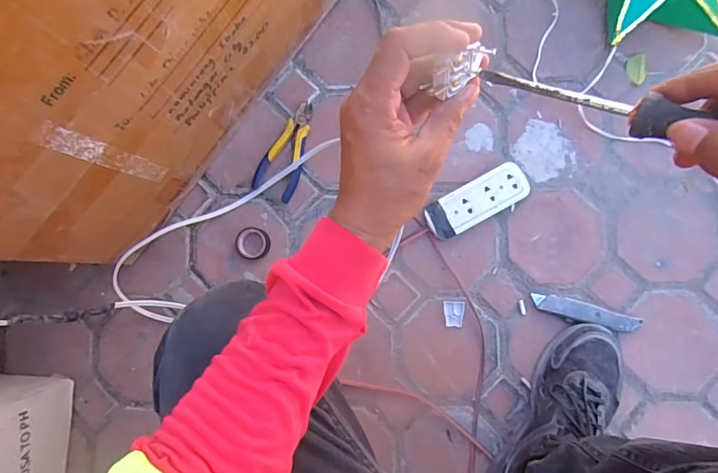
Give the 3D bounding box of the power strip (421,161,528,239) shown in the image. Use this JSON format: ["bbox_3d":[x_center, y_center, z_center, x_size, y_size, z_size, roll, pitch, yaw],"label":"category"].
[{"bbox_3d":[0.176,-0.052,0.680,0.157,0.031,0.059,-30,84,1],"label":"power strip"}]

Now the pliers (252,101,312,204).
[{"bbox_3d":[-0.114,-0.135,0.699,0.065,0.016,0.150,18,87,5],"label":"pliers"}]

